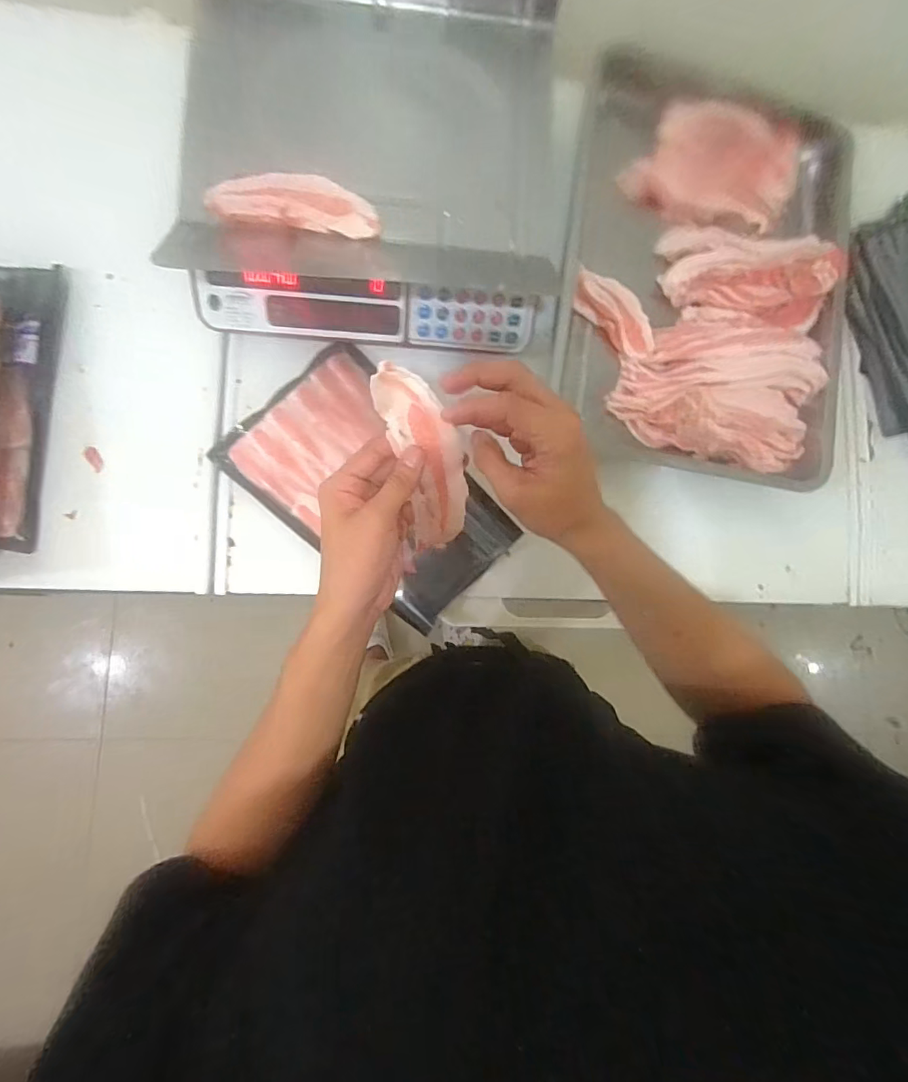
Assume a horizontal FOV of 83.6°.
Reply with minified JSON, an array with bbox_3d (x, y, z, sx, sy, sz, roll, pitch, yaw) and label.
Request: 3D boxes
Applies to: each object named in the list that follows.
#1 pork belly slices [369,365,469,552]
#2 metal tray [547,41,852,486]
[{"bbox_3d":[-0.019,-0.061,0.388,0.051,0.015,0.147,-20,120,-7],"label":"pork belly slices"},{"bbox_3d":[0.304,-0.331,0.599,0.334,0.048,0.494,8,86,-6],"label":"metal tray"}]

